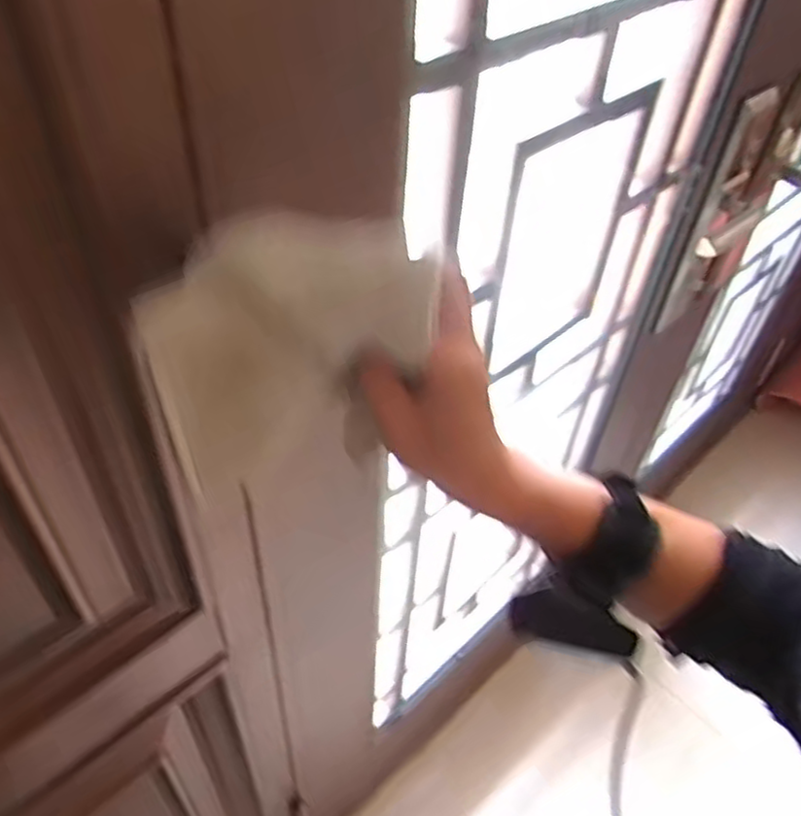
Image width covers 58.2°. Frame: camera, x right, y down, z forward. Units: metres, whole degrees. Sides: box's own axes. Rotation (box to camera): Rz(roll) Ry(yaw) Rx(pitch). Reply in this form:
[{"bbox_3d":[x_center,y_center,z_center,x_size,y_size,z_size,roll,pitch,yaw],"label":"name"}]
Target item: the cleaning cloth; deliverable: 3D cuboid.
[{"bbox_3d":[-0.045,-0.020,0.305,0.112,0.114,0.035,-12,48,-16],"label":"cleaning cloth"}]

